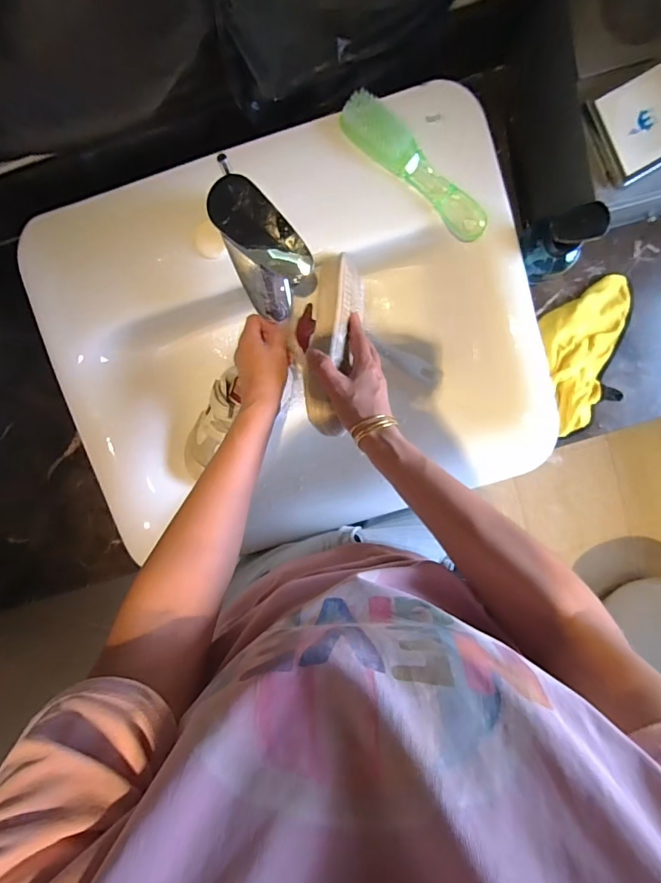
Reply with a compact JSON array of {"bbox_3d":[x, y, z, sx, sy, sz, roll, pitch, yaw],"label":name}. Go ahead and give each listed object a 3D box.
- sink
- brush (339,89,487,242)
[{"bbox_3d":[-0.048,-0.125,0.535,0.546,0.122,0.428,-15,97,3],"label":"sink"},{"bbox_3d":[0.091,-0.286,0.451,0.190,0.040,0.041,39,97,-4],"label":"brush"}]

